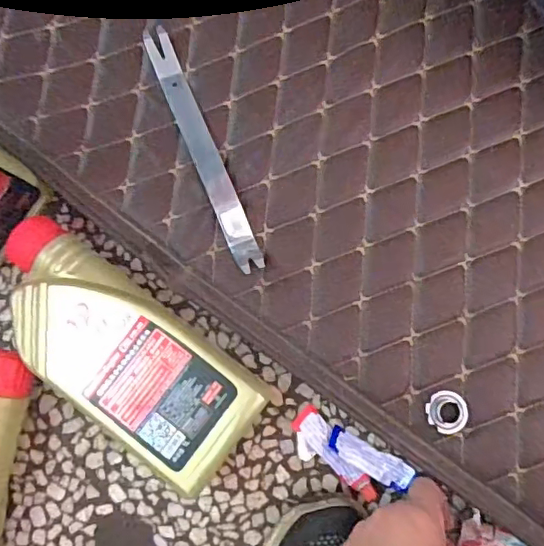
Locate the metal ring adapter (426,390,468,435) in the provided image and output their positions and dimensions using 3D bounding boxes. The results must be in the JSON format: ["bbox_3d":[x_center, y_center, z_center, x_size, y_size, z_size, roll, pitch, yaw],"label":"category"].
[{"bbox_3d":[0.137,0.108,0.438,0.031,0.012,0.031,-1,83,4],"label":"metal ring adapter"}]

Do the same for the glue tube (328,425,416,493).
[{"bbox_3d":[0.079,0.148,0.446,0.070,0.011,0.021,30,87,8],"label":"glue tube"}]

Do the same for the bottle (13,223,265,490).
[{"bbox_3d":[-0.123,0.059,0.444,0.243,0.064,0.094,36,87,8],"label":"bottle"}]

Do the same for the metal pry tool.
[{"bbox_3d":[-0.061,-0.107,0.477,0.022,0.016,0.229,-24,82,2],"label":"metal pry tool"}]

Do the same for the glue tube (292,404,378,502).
[{"bbox_3d":[0.050,0.147,0.448,0.023,0.014,0.082,-40,82,-1],"label":"glue tube"}]

